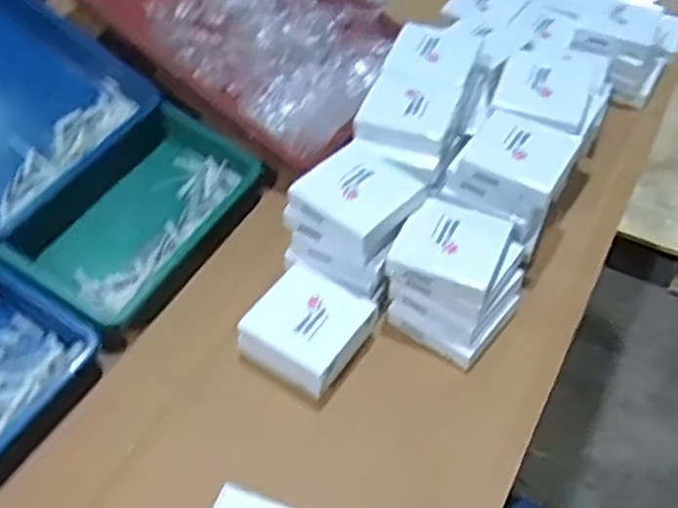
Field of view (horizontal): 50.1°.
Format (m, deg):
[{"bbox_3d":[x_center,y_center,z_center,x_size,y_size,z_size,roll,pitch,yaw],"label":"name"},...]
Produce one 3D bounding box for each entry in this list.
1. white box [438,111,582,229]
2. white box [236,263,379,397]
[{"bbox_3d":[0.160,-0.082,0.669,0.094,0.049,0.088,28,54,20],"label":"white box"},{"bbox_3d":[-0.026,0.064,0.623,0.094,0.041,0.086,26,53,19],"label":"white box"}]

